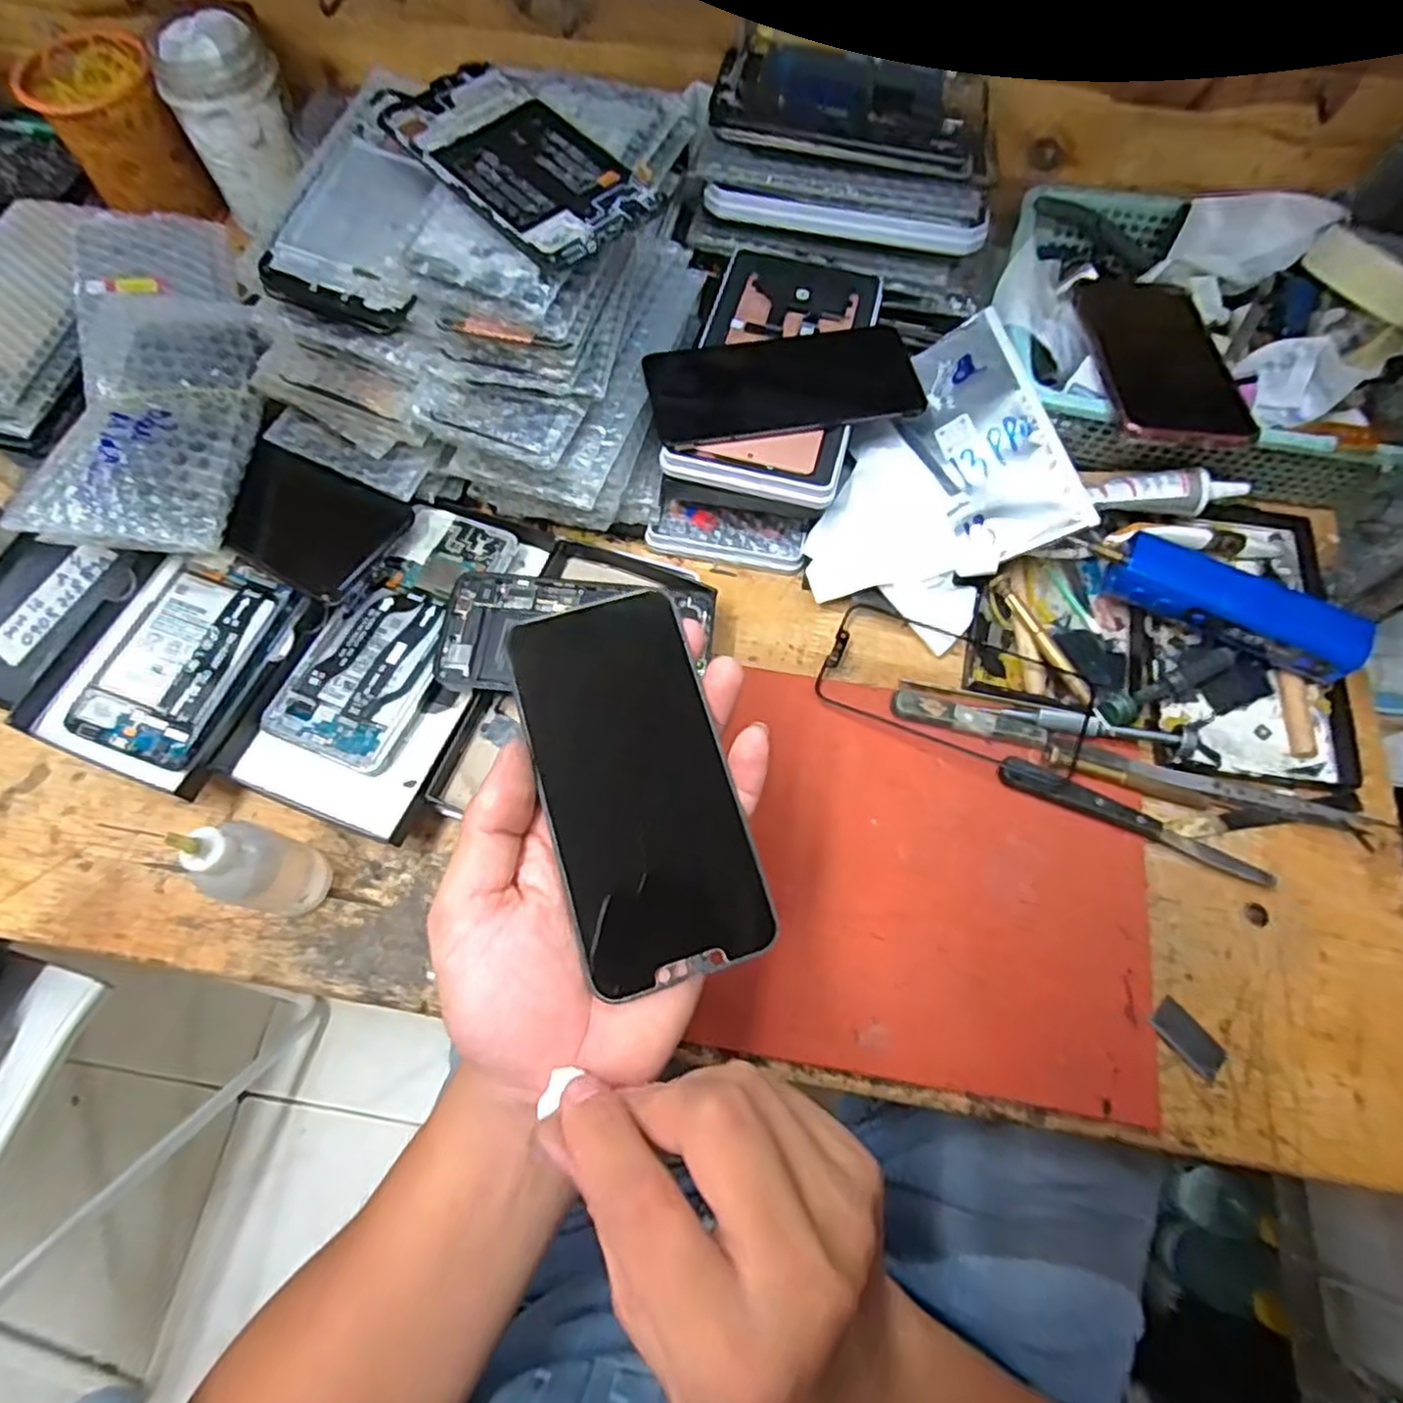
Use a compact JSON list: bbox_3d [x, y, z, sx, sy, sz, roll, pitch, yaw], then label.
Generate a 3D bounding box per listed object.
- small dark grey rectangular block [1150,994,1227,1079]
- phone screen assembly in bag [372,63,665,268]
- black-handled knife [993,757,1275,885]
[{"bbox_3d":[0.245,0.169,0.366,0.019,0.004,0.038,-39,74,-15],"label":"small dark grey rectangular block"},{"bbox_3d":[-0.093,-0.268,0.359,0.069,0.006,0.157,-41,74,-15],"label":"phone screen assembly in bag"},{"bbox_3d":[0.237,0.064,0.399,0.149,0.013,0.019,21,69,8],"label":"black-handled knife"}]

